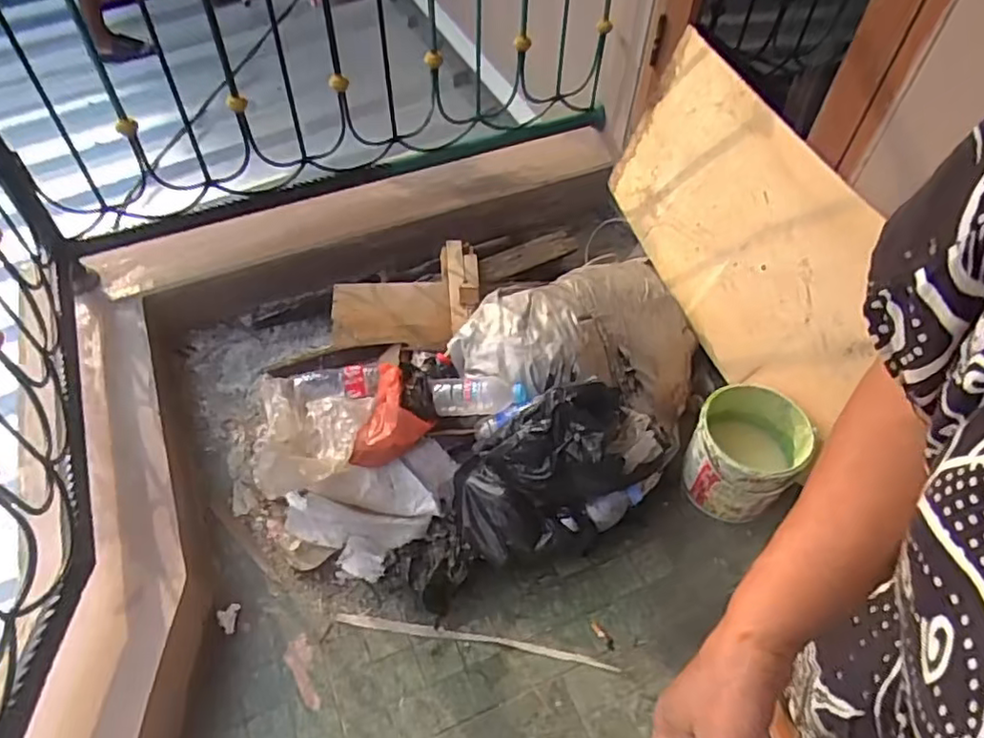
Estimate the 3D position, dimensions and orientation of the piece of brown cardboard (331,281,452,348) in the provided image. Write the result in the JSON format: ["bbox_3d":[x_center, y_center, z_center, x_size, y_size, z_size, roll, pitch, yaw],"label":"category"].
[{"bbox_3d":[-0.214,-0.120,1.376,0.247,0.016,0.208,-3,50,-3],"label":"piece of brown cardboard"}]

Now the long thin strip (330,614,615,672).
[{"bbox_3d":[-0.030,0.457,1.094,0.472,0.006,0.022,7,50,5],"label":"long thin strip"}]

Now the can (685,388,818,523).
[{"bbox_3d":[0.463,0.163,1.205,0.179,0.204,0.198,27,55,20],"label":"can"}]

